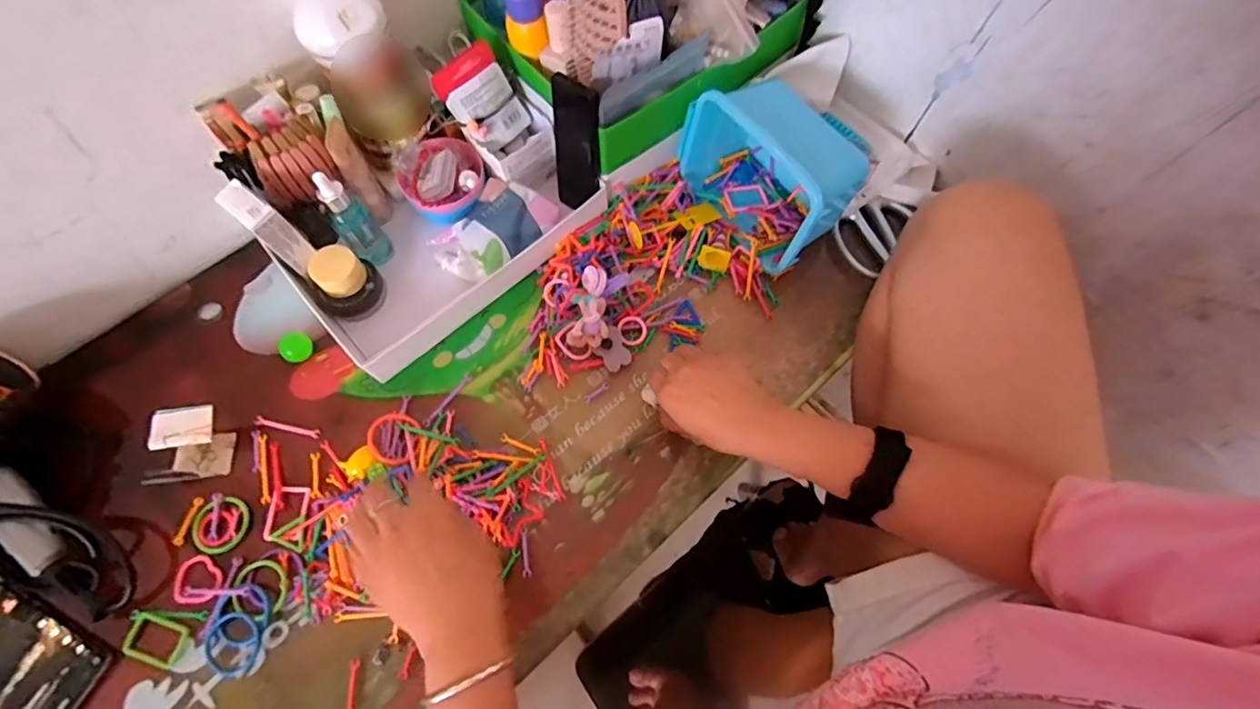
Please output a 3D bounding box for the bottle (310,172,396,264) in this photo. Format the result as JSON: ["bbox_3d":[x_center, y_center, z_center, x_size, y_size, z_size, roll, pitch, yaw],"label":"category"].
[{"bbox_3d":[-0.273,-0.131,0.545,0.037,0.110,0.037,-35,73,-13],"label":"bottle"}]

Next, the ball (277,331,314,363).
[{"bbox_3d":[-0.332,-0.006,0.554,0.026,0.026,0.029,31,72,11],"label":"ball"}]

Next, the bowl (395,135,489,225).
[{"bbox_3d":[-0.195,-0.185,0.582,0.086,0.058,0.081,0,69,-1],"label":"bowl"}]

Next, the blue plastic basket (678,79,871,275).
[{"bbox_3d":[0.148,-0.198,0.572,0.116,0.123,0.177,-34,73,-13],"label":"blue plastic basket"}]

